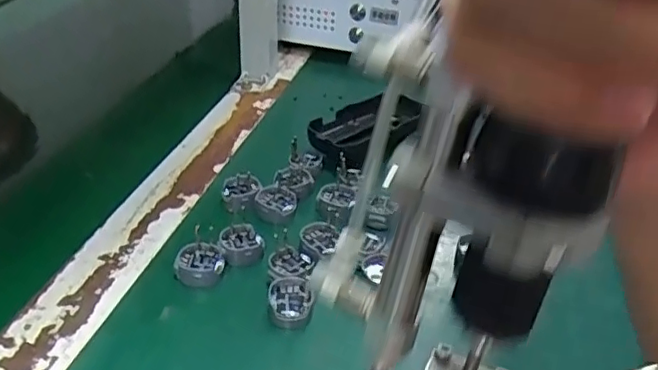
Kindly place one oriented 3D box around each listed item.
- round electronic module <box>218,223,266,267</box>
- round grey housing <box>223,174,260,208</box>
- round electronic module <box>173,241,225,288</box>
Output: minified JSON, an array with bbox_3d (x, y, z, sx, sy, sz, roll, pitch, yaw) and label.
[{"bbox_3d":[-0.055,0.038,0.385,0.027,0.014,0.028,1,33,-1],"label":"round electronic module"},{"bbox_3d":[-0.062,0.007,0.428,0.024,0.016,0.029,-2,33,-6],"label":"round grey housing"},{"bbox_3d":[-0.078,0.049,0.366,0.028,0.015,0.027,1,33,-1],"label":"round electronic module"}]

